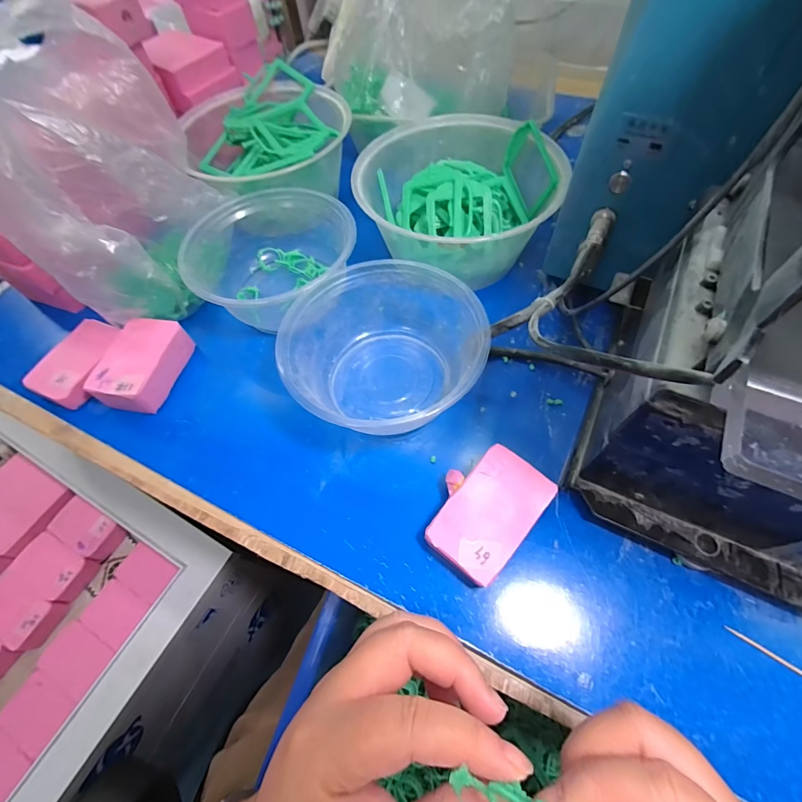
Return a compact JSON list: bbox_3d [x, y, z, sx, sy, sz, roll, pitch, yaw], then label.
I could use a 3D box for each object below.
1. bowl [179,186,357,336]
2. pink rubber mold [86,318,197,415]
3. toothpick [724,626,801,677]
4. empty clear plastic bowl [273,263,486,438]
[{"bbox_3d":[-0.108,-0.119,0.339,0.132,0.066,0.130,-1,61,3],"label":"bowl"},{"bbox_3d":[-0.204,-0.027,0.310,0.046,0.030,0.074,9,62,8],"label":"pink rubber mold"},{"bbox_3d":[0.201,0.136,0.202,0.058,0.004,0.004,32,67,19],"label":"toothpick"},{"bbox_3d":[-0.009,-0.037,0.285,0.133,0.059,0.117,8,61,8],"label":"empty clear plastic bowl"}]

